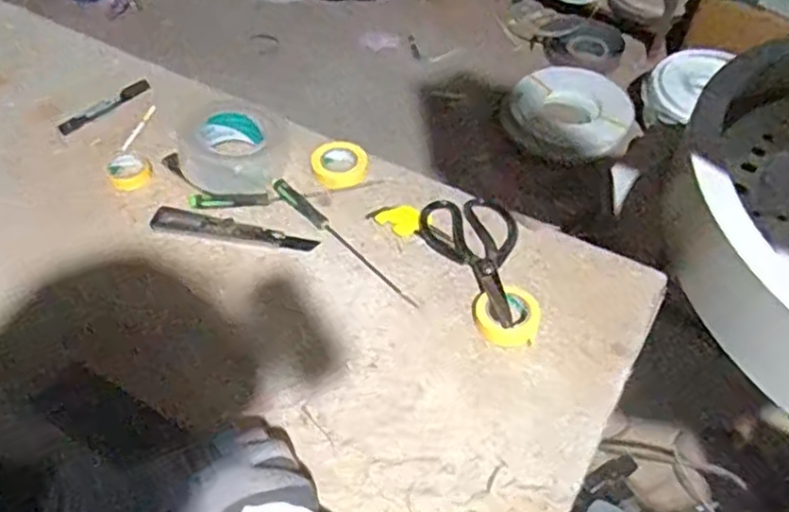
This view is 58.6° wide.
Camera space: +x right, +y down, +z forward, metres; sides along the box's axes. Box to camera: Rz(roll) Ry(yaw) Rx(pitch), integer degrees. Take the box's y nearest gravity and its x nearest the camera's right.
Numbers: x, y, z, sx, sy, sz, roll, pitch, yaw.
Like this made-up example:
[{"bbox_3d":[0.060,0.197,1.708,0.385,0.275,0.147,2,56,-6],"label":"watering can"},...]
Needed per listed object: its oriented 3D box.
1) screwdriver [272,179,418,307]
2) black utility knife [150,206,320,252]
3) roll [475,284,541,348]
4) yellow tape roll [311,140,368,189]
[{"bbox_3d":[-0.056,-0.019,0.757,0.225,0.021,0.016,37,59,25],"label":"screwdriver"},{"bbox_3d":[-0.175,-0.029,0.772,0.181,0.023,0.026,6,51,3],"label":"black utility knife"},{"bbox_3d":[0.112,0.058,0.692,0.062,0.017,0.063,1,51,-1],"label":"roll"},{"bbox_3d":[-0.064,-0.111,0.838,0.064,0.025,0.062,1,51,-1],"label":"yellow tape roll"}]

